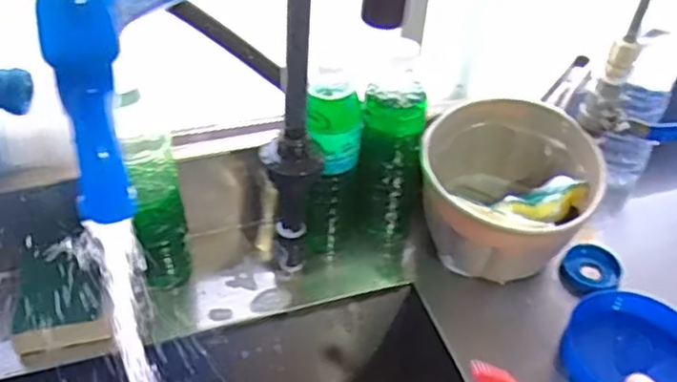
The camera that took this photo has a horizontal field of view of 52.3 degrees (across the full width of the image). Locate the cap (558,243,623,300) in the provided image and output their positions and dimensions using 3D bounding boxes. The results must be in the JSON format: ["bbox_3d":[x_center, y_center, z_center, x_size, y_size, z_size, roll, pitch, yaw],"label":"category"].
[{"bbox_3d":[0.252,0.080,0.688,0.054,0.023,0.059,2,41,-2],"label":"cap"}]

